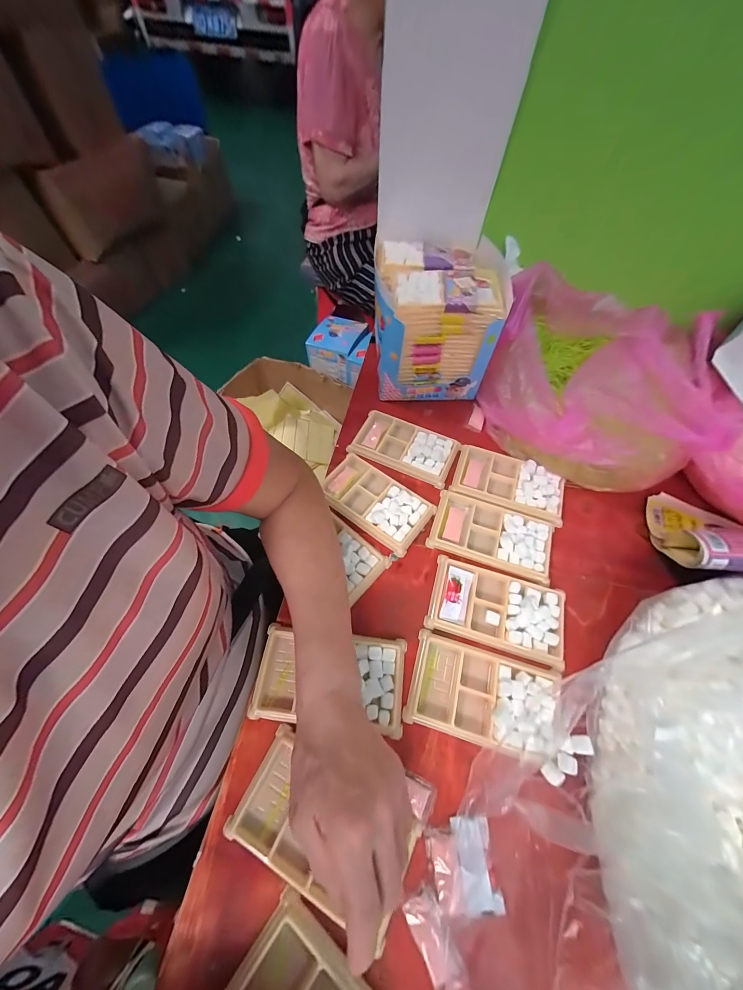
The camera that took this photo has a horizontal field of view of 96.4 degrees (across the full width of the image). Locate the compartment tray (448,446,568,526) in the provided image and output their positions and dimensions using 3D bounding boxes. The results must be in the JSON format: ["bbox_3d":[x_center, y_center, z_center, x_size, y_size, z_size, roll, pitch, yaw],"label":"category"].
[{"bbox_3d":[0.174,-0.015,0.423,0.132,0.021,0.078,20,61,11],"label":"compartment tray"}]

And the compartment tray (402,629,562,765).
[{"bbox_3d":[0.102,0.185,0.309,0.127,0.015,0.077,14,60,7],"label":"compartment tray"}]

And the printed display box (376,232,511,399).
[{"bbox_3d":[0.087,-0.243,0.471,0.153,0.135,0.155,0,59,-1],"label":"printed display box"}]

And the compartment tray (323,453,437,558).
[{"bbox_3d":[0.002,0.005,0.407,0.136,0.012,0.074,33,64,17],"label":"compartment tray"}]

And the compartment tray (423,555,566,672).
[{"bbox_3d":[0.131,0.119,0.346,0.134,0.010,0.077,16,60,8],"label":"compartment tray"}]

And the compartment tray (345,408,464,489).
[{"bbox_3d":[0.044,-0.065,0.453,0.136,0.017,0.077,22,61,12],"label":"compartment tray"}]

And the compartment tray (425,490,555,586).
[{"bbox_3d":[0.140,0.046,0.387,0.134,0.015,0.077,19,61,10],"label":"compartment tray"}]

